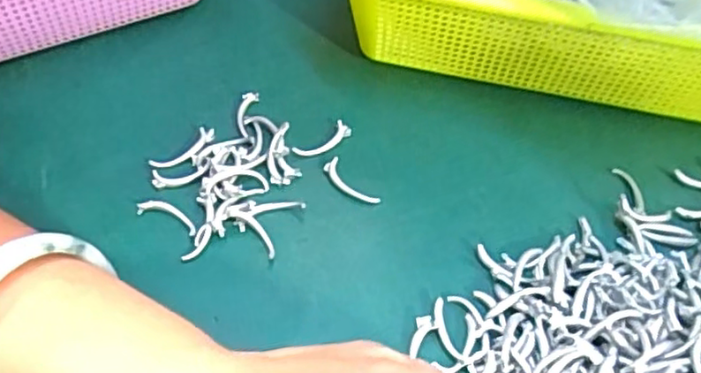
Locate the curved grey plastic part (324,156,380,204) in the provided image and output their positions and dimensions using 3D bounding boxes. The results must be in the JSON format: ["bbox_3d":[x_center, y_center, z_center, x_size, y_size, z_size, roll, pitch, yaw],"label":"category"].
[{"bbox_3d":[-0.001,-0.002,0.301,0.010,0.004,0.031,-35,61,-26],"label":"curved grey plastic part"}]

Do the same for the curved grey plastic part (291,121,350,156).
[{"bbox_3d":[-0.013,-0.022,0.316,0.032,0.004,0.009,-33,60,-25],"label":"curved grey plastic part"}]

